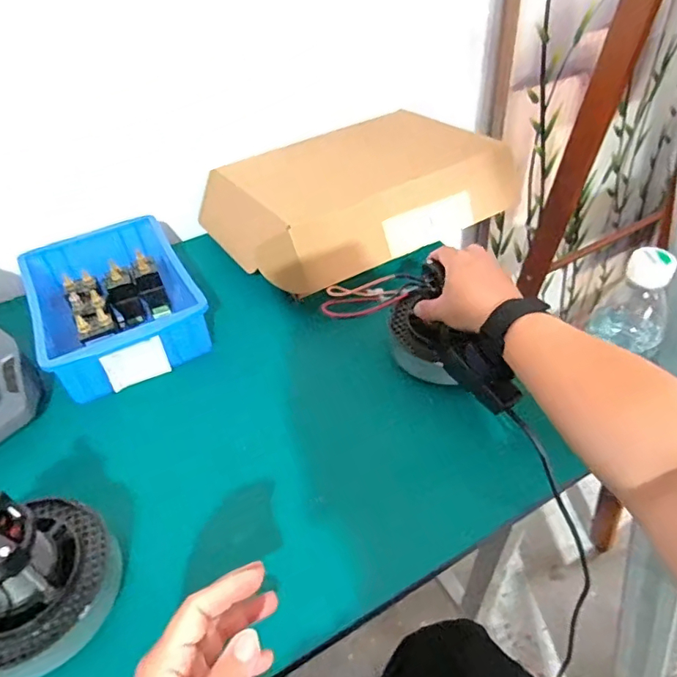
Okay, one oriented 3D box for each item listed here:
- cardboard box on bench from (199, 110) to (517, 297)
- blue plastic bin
[{"bbox_3d":[0.019,-0.207,0.738,0.390,0.078,0.271,-26,47,-20],"label":"cardboard box on bench"},{"bbox_3d":[-0.276,-0.049,0.637,0.170,0.075,0.233,-25,46,-19],"label":"blue plastic bin"}]

